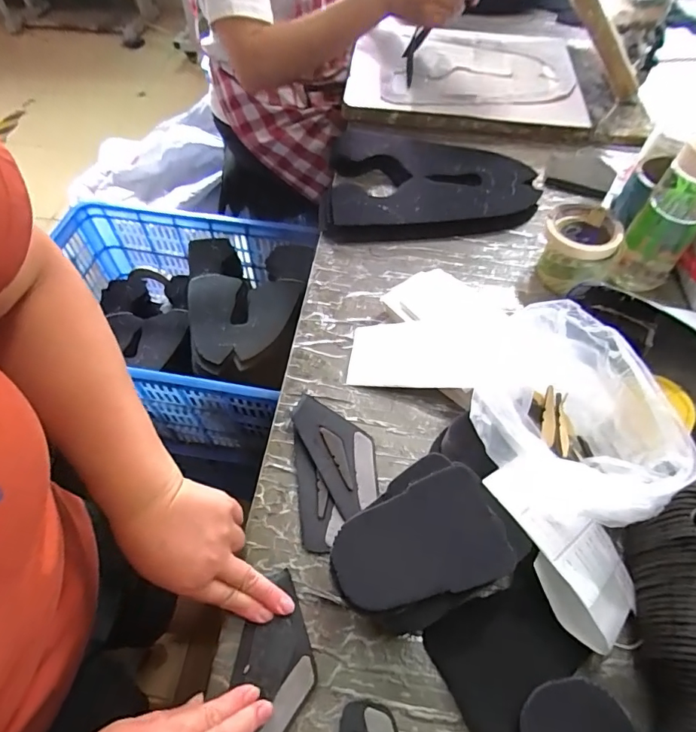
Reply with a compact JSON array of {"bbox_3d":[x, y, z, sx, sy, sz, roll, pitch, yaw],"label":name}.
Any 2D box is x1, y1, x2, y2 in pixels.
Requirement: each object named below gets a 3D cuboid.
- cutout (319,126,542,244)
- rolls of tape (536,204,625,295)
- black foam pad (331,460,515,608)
[{"bbox_3d":[0.128,-0.293,0.736,0.315,0.038,0.264,4,56,2],"label":"cutout"},{"bbox_3d":[0.304,-0.155,0.624,0.097,0.079,0.097,34,62,20],"label":"rolls of tape"},{"bbox_3d":[0.057,0.143,0.380,0.138,0.006,0.090,-16,58,-11],"label":"black foam pad"}]

